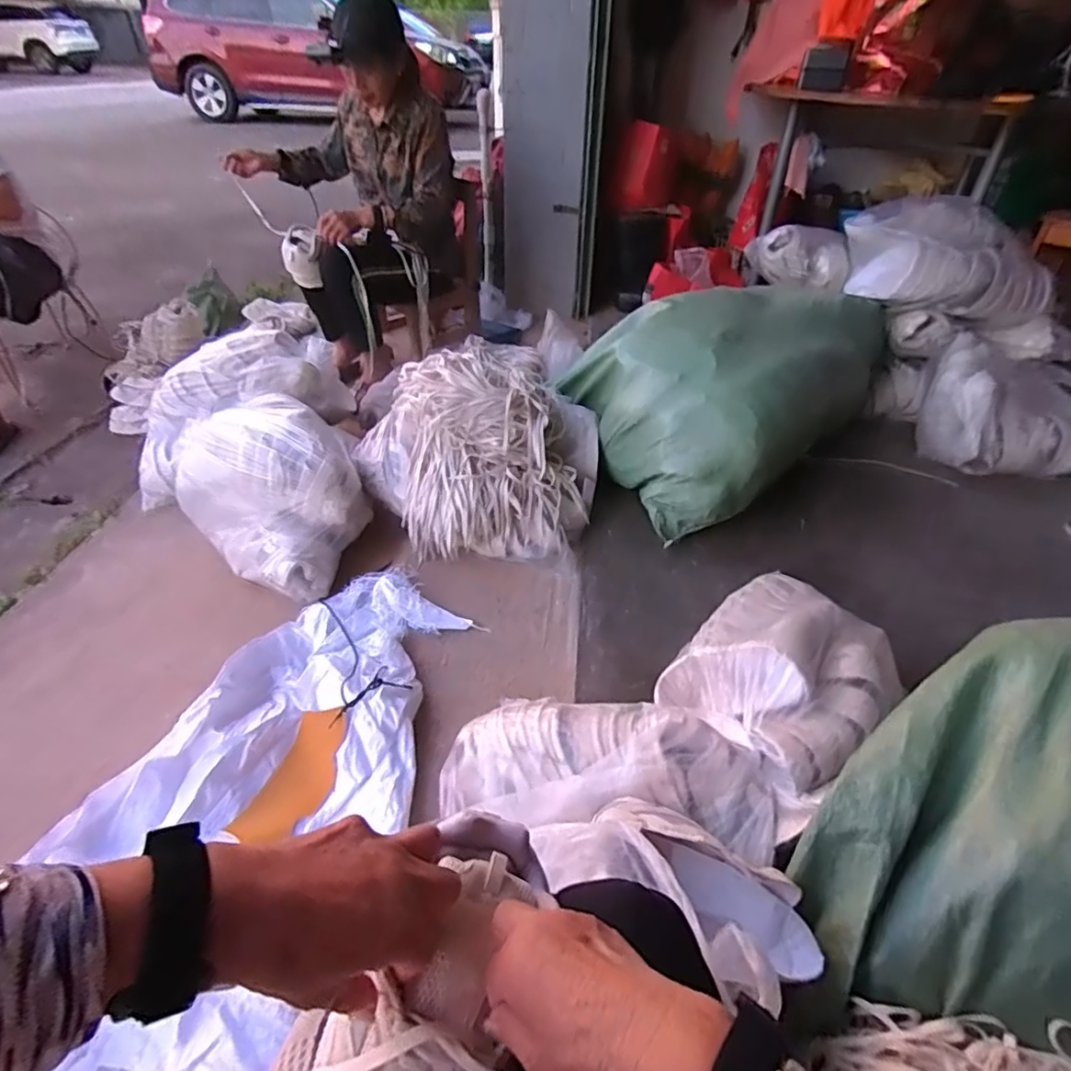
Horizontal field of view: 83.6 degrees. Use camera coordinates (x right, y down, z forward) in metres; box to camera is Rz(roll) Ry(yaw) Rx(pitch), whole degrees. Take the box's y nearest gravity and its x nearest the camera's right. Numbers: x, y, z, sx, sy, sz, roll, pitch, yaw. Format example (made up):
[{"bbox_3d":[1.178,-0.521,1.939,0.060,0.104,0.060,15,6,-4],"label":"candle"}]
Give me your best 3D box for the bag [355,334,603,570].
[{"bbox_3d":[-0.125,-0.184,1.327,0.520,0.302,0.409,4,40,3],"label":"bag"}]

